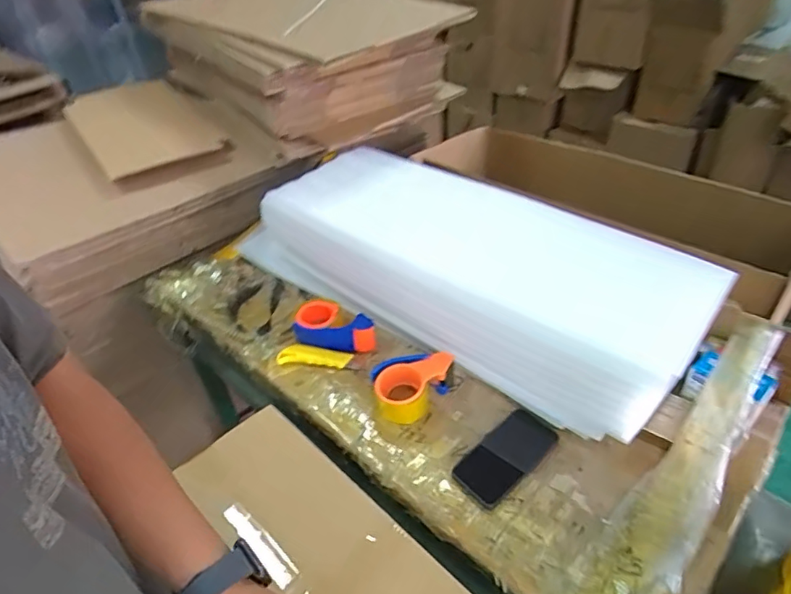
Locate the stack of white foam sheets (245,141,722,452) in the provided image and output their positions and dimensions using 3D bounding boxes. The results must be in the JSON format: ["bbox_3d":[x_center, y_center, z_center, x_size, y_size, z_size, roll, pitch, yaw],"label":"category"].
[{"bbox_3d":[0.079,-0.058,0.929,0.849,0.193,0.292,29,50,33],"label":"stack of white foam sheets"}]

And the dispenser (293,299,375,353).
[{"bbox_3d":[-0.113,0.047,0.933,0.145,0.065,0.103,-4,40,1],"label":"dispenser"}]

